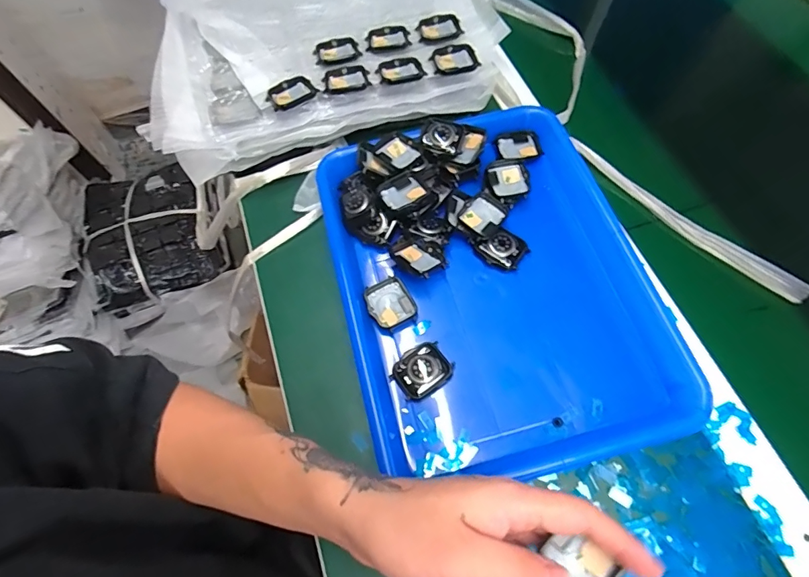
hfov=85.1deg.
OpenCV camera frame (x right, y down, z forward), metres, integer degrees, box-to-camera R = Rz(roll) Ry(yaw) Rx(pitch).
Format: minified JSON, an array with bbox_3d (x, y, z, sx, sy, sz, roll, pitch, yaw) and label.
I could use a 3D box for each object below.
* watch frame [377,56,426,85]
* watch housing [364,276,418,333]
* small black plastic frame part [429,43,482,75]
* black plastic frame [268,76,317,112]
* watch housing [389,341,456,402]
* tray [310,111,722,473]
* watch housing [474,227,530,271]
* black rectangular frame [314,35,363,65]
[{"bbox_3d":[-0.005,-0.226,0.454,0.046,0.008,0.033,-13,65,-2],"label":"watch frame"},{"bbox_3d":[-0.012,0.014,0.385,0.039,0.007,0.044,-28,66,-9],"label":"watch housing"},{"bbox_3d":[0.050,-0.235,0.455,0.045,0.011,0.038,-19,65,-5],"label":"small black plastic frame part"},{"bbox_3d":[-0.114,-0.196,0.444,0.046,0.012,0.036,-34,67,-11],"label":"black plastic frame"},{"bbox_3d":[0.014,0.068,0.361,0.046,0.015,0.038,-36,68,-12],"label":"watch housing"},{"bbox_3d":[0.073,-0.014,0.384,0.264,0.041,0.329,-15,65,-3],"label":"tray"},{"bbox_3d":[0.089,-0.037,0.399,0.041,0.006,0.035,33,71,17],"label":"watch housing"},{"bbox_3d":[-0.071,-0.251,0.467,0.046,0.005,0.039,-16,65,-4],"label":"black rectangular frame"}]

